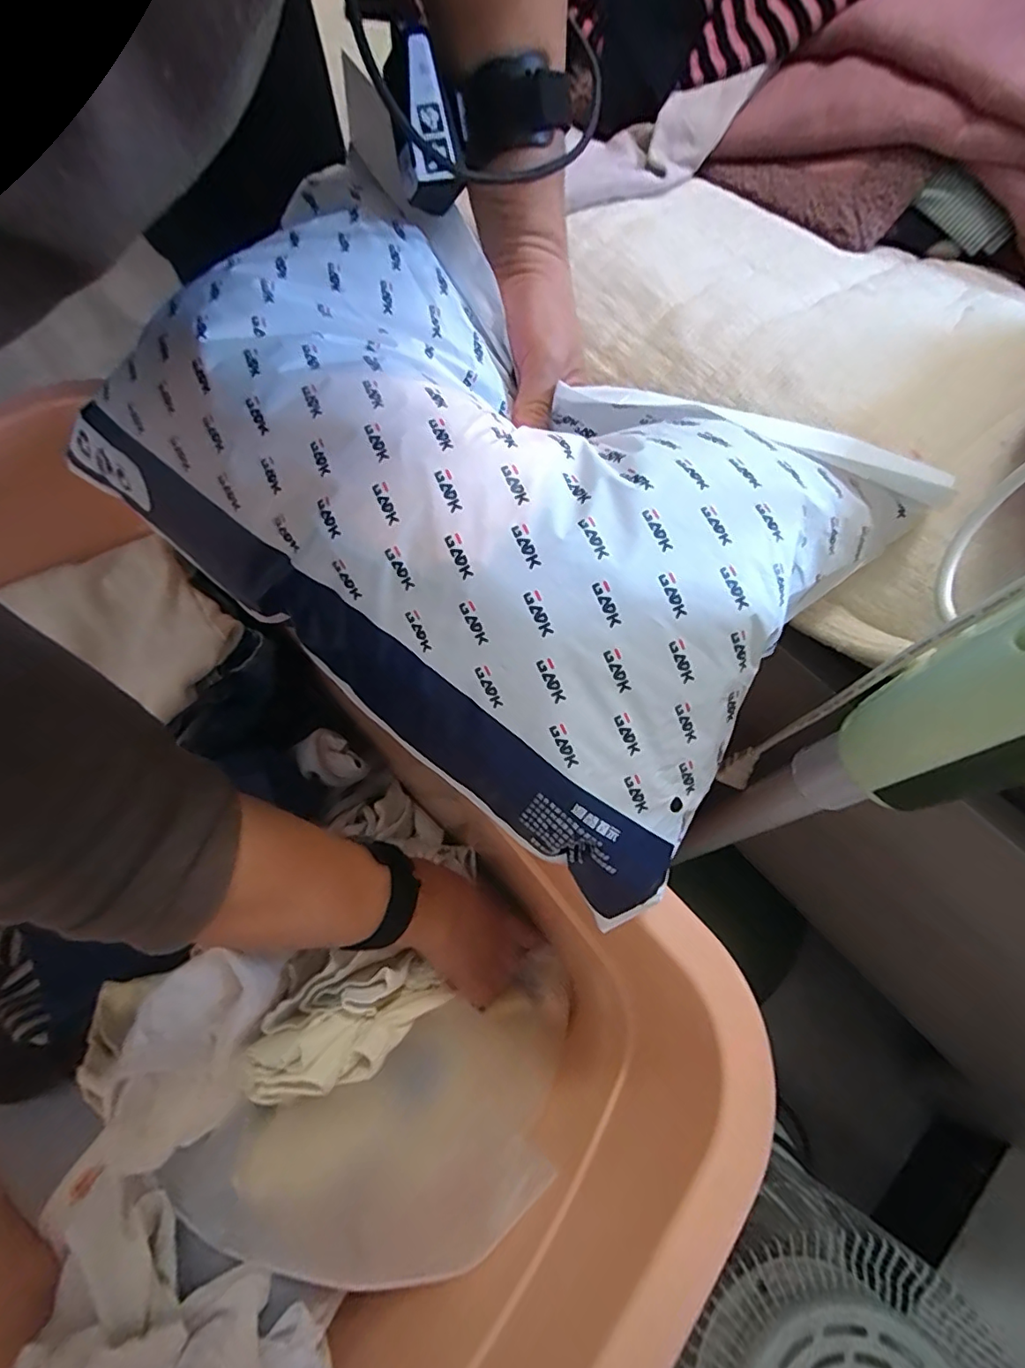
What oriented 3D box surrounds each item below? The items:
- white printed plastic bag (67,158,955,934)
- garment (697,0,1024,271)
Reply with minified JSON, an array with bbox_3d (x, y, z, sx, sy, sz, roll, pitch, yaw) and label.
[{"bbox_3d":[-0.023,-0.108,0.296,0.385,0.100,0.246,35,69,12],"label":"white printed plastic bag"},{"bbox_3d":[0.379,-0.404,0.399,0.390,0.098,0.217,41,71,14],"label":"garment"}]

